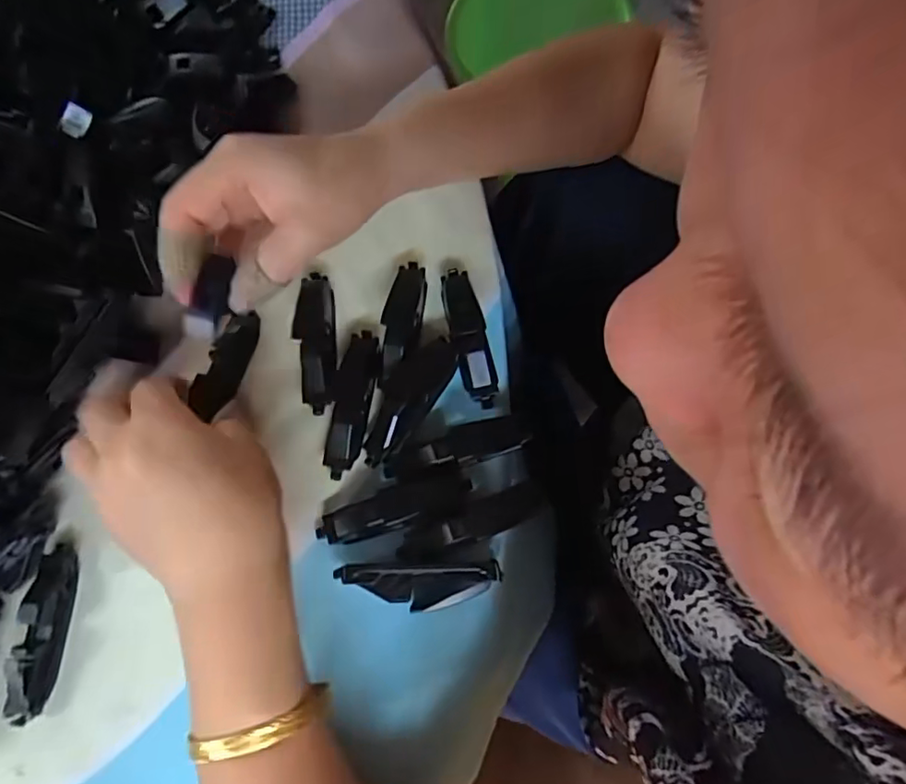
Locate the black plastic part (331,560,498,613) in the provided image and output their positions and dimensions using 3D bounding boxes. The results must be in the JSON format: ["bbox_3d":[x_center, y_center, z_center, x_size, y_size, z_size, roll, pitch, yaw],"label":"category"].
[{"bbox_3d":[-0.017,0.095,0.289,0.079,0.015,0.022,-2,73,1],"label":"black plastic part"}]

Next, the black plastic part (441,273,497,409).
[{"bbox_3d":[0.008,-0.032,0.323,0.019,0.020,0.079,-12,74,-2],"label":"black plastic part"}]

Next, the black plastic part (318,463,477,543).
[{"bbox_3d":[-0.031,0.059,0.298,0.080,0.020,0.027,-17,74,-4],"label":"black plastic part"}]

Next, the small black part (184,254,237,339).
[{"bbox_3d":[-0.118,-0.044,0.285,0.015,0.008,0.040,30,107,10],"label":"small black part"}]

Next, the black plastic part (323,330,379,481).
[{"bbox_3d":[-0.055,0.005,0.318,0.019,0.015,0.079,9,74,4],"label":"black plastic part"}]

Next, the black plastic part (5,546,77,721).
[{"bbox_3d":[-0.203,0.117,0.289,0.017,0.016,0.080,2,74,2],"label":"black plastic part"}]

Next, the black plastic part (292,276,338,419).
[{"bbox_3d":[-0.076,-0.030,0.324,0.020,0.017,0.079,-7,73,0],"label":"black plastic part"}]

